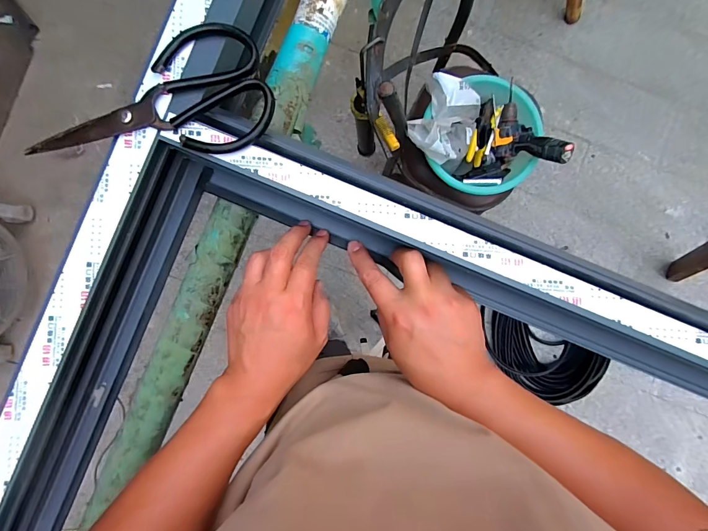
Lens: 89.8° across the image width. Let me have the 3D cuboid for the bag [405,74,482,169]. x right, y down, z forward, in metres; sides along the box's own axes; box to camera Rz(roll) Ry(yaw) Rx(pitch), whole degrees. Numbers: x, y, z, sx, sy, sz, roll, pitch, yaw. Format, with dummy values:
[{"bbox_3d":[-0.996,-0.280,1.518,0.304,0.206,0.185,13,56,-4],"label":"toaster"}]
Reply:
[{"bbox_3d":[0.240,-0.380,0.935,0.177,0.111,0.219,18,89,1],"label":"bag"}]

